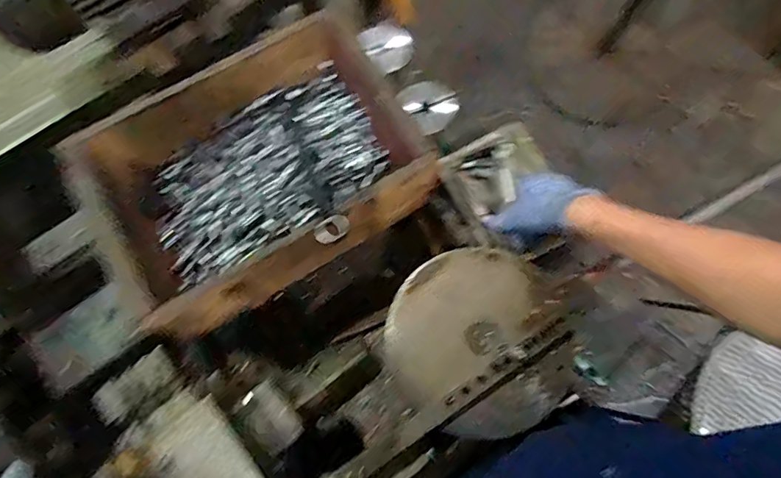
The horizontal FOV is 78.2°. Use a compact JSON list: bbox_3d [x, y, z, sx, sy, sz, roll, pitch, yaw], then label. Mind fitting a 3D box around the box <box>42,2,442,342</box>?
[{"bbox_3d":[-0.158,-0.080,0.594,0.368,0.128,0.257,-30,78,-8],"label":"box"}]

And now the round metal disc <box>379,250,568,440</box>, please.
[{"bbox_3d":[0.085,0.103,0.486,0.172,0.013,0.178,0,76,-1],"label":"round metal disc"}]

